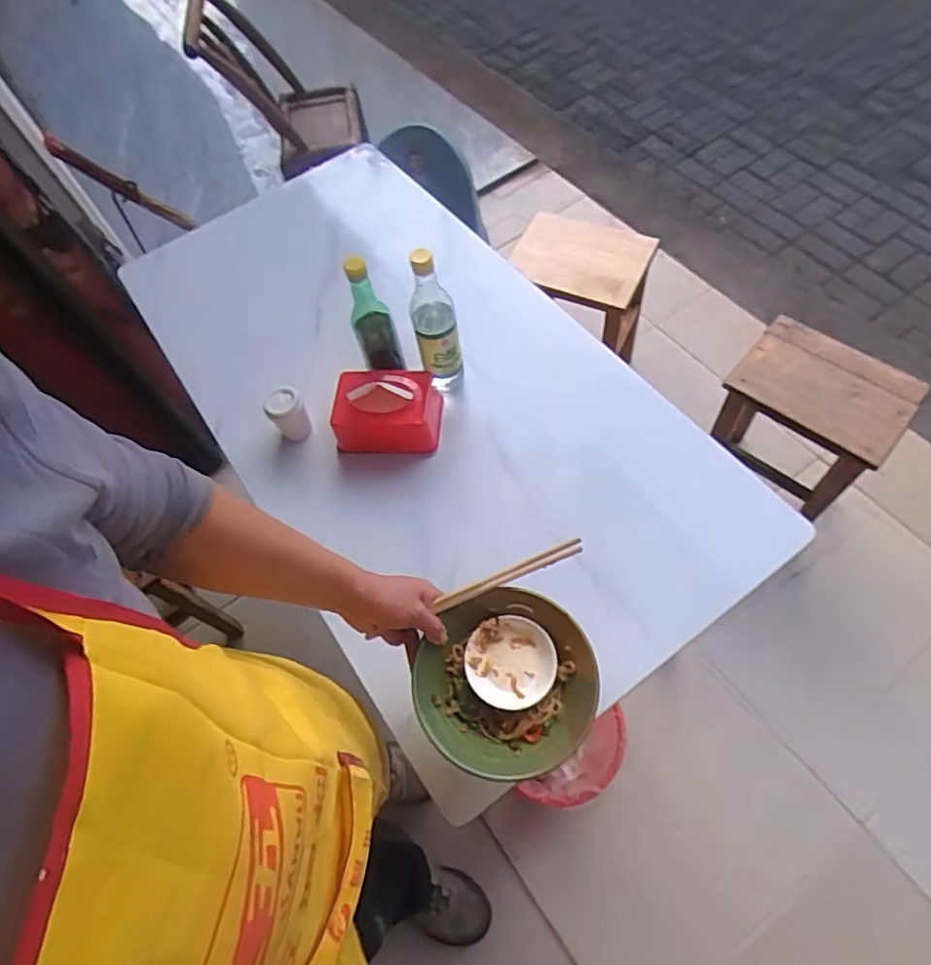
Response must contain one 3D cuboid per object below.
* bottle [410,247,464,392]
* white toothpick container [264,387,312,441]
[{"bbox_3d":[-0.047,-0.236,0.897,0.066,0.242,0.077,-11,62,2],"label":"bottle"},{"bbox_3d":[-0.276,-0.106,0.958,0.059,0.068,0.061,-28,62,-7],"label":"white toothpick container"}]

